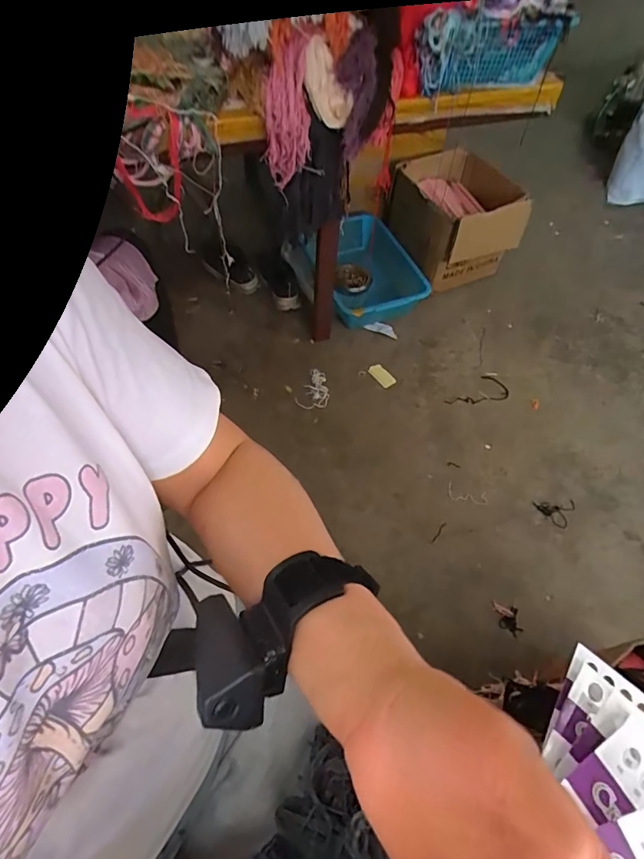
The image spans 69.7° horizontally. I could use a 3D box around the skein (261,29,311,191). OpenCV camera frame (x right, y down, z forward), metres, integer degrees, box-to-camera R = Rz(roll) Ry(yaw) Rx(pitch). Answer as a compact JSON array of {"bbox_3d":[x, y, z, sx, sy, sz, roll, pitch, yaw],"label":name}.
[{"bbox_3d":[-0.063,-0.571,0.846,0.081,0.230,0.044,12,30,6],"label":"skein"}]

